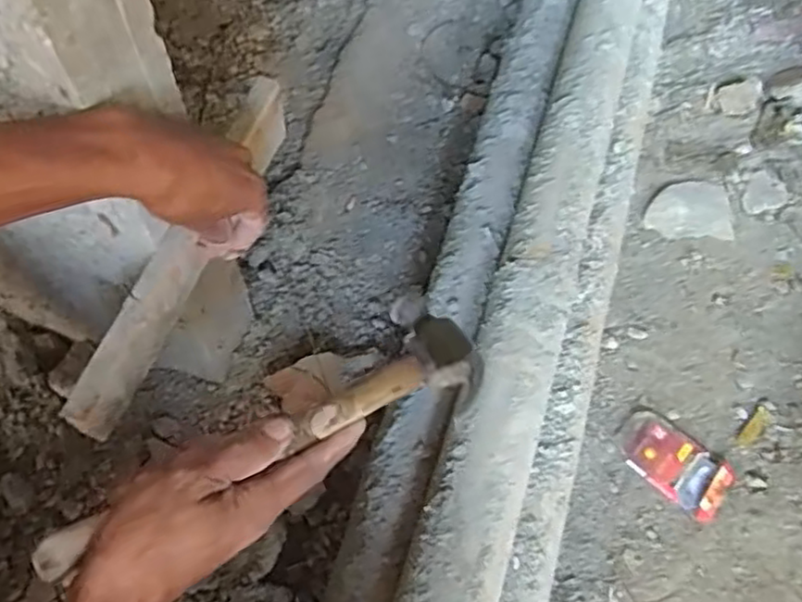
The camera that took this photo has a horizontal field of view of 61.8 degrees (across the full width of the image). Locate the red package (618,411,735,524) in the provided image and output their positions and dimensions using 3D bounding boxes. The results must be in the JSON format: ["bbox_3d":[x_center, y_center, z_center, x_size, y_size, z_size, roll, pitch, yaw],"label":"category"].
[{"bbox_3d":[0.313,0.187,0.773,0.127,0.015,0.079,35,68,16],"label":"red package"}]

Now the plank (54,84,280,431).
[{"bbox_3d":[-0.165,-0.047,0.531,0.023,0.053,0.324,16,61,8],"label":"plank"}]

